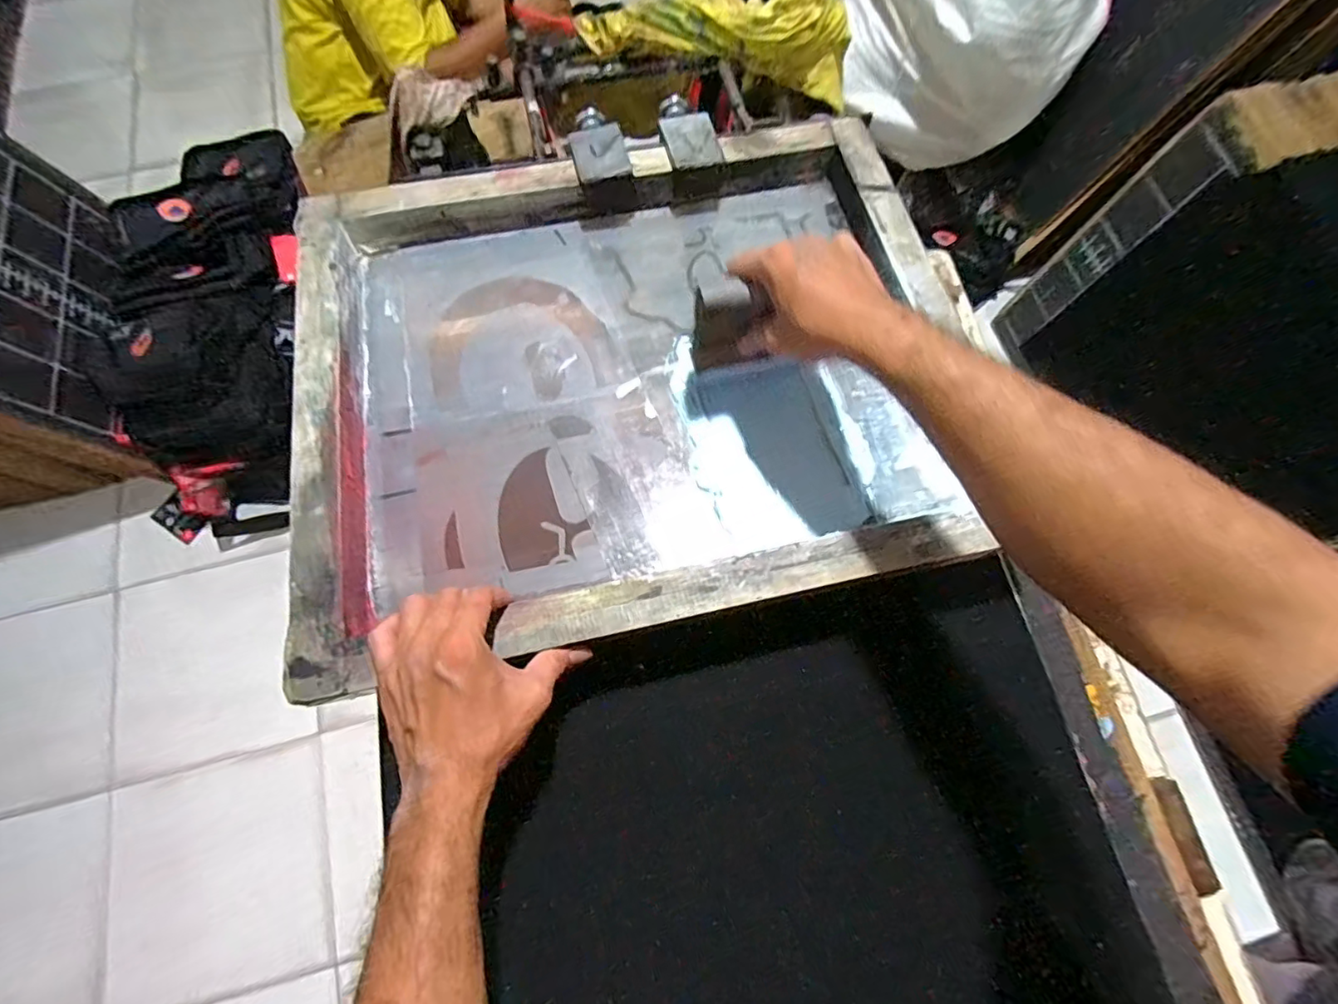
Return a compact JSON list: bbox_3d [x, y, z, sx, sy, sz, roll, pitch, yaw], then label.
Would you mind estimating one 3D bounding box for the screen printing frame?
[{"bbox_3d":[-0.026,-0.127,0.512,0.564,0.059,0.463,-12,72,-5],"label":"screen printing frame"}]

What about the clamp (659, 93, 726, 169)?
[{"bbox_3d":[0.017,-0.382,0.596,0.049,0.033,0.118,-16,73,-6],"label":"clamp"}]

